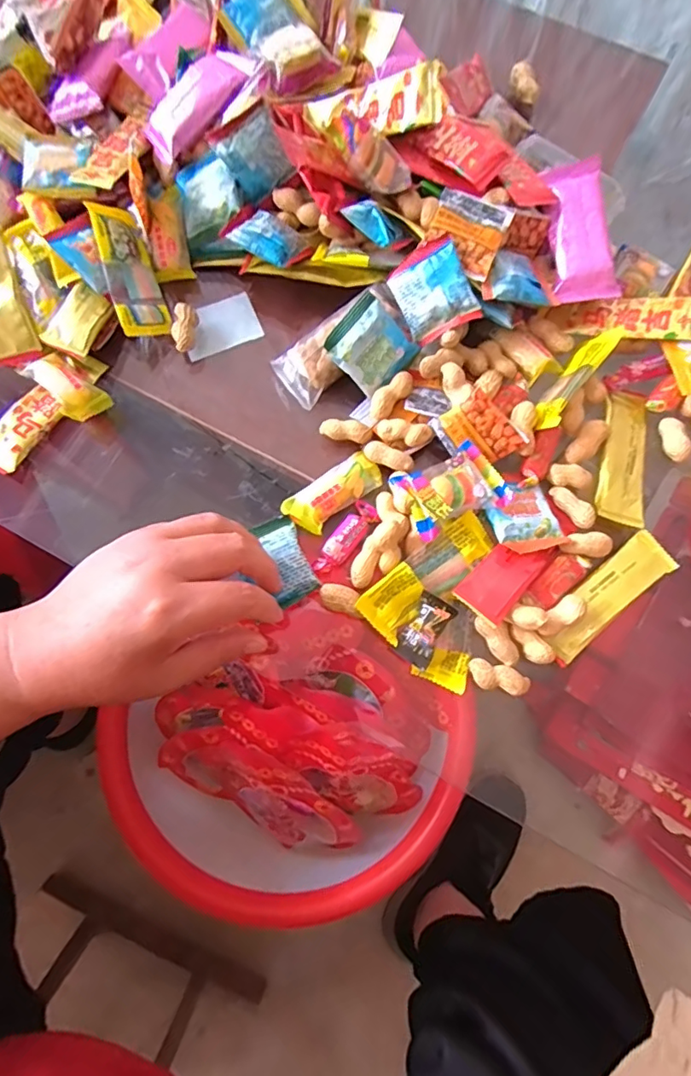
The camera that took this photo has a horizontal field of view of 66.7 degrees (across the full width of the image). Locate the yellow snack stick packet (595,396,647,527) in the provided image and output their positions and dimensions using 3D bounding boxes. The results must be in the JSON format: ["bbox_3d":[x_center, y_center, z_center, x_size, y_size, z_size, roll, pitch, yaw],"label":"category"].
[{"bbox_3d":[0.195,-0.058,0.369,0.031,0.011,0.099,12,76,3],"label":"yellow snack stick packet"}]

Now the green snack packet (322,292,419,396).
[{"bbox_3d":[0.017,-0.130,0.358,0.048,0.009,0.051,-40,115,12],"label":"green snack packet"}]

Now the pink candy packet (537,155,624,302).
[{"bbox_3d":[0.166,-0.218,0.369,0.040,0.016,0.098,-5,89,-2],"label":"pink candy packet"}]

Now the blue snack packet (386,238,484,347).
[{"bbox_3d":[0.058,-0.165,0.354,0.046,0.009,0.055,-23,97,20],"label":"blue snack packet"}]

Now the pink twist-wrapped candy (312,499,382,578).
[{"bbox_3d":[0.000,0.001,0.350,0.018,0.012,0.058,35,78,8],"label":"pink twist-wrapped candy"}]

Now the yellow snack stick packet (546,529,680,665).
[{"bbox_3d":[0.171,0.037,0.343,0.099,0.010,0.031,-38,79,-9],"label":"yellow snack stick packet"}]

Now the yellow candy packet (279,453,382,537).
[{"bbox_3d":[-0.008,-0.032,0.353,0.068,0.009,0.029,-37,78,-9],"label":"yellow candy packet"}]

